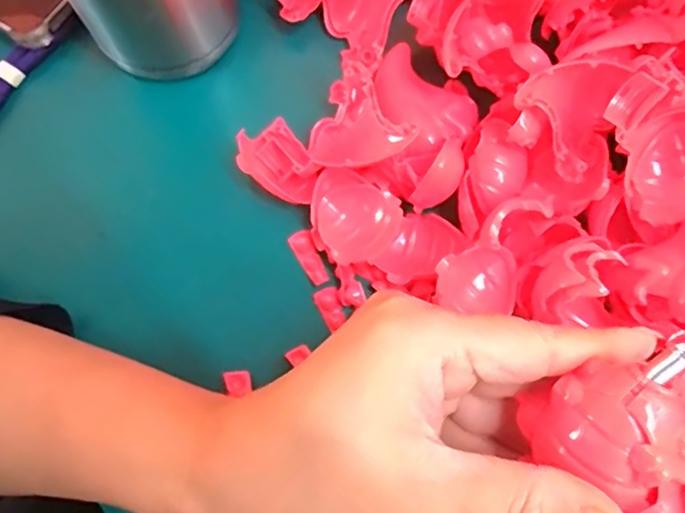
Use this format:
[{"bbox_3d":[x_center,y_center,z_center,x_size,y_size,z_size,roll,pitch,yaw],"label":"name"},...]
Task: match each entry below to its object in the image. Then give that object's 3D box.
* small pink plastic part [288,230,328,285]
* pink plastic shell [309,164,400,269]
[{"bbox_3d":[-0.016,0.001,0.290,0.011,0.005,0.028,-27,96,-7],"label":"small pink plastic part"},{"bbox_3d":[0.003,-0.019,0.279,0.047,0.017,0.037,39,80,7],"label":"pink plastic shell"}]

